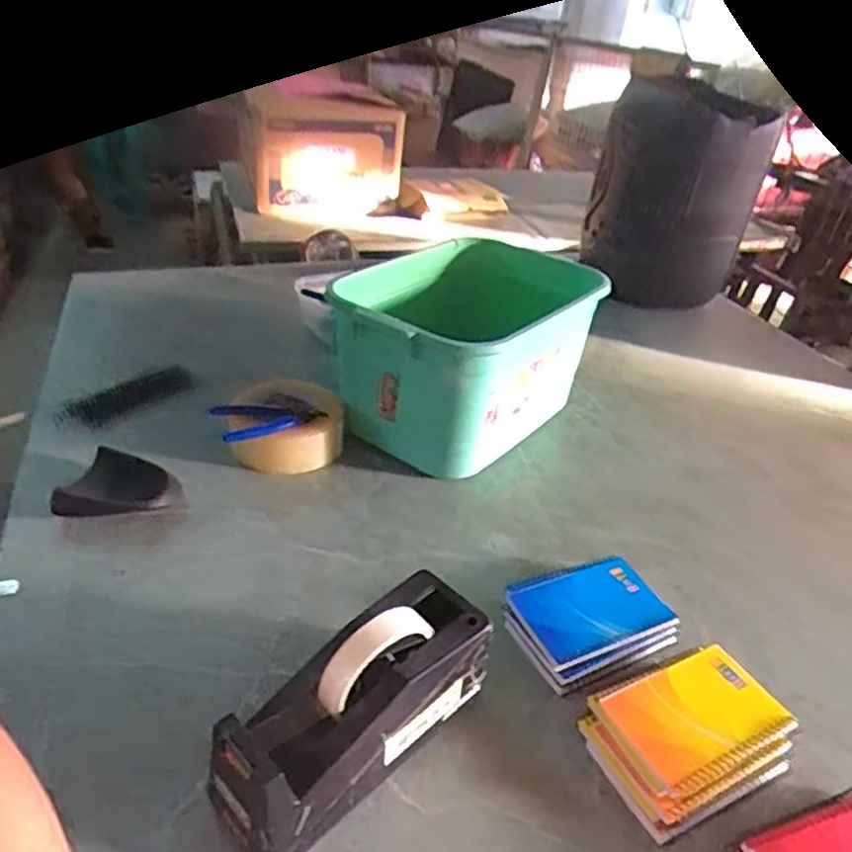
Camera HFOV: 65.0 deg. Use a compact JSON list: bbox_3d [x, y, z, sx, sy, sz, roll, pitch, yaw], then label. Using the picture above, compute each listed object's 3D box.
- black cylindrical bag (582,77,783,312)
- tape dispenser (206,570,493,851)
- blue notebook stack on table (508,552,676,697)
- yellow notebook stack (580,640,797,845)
[{"bbox_3d":[0.520,-0.494,1.436,0.243,0.395,0.270,1,34,-6],"label":"black cylindrical bag"},{"bbox_3d":[-0.045,0.191,0.462,0.078,0.120,0.202,29,40,32],"label":"tape dispenser"},{"bbox_3d":[0.143,0.170,0.594,0.136,0.026,0.103,-11,37,-23],"label":"blue notebook stack on table"},{"bbox_3d":[0.203,0.234,0.513,0.150,0.034,0.102,-14,38,-26],"label":"yellow notebook stack"}]

